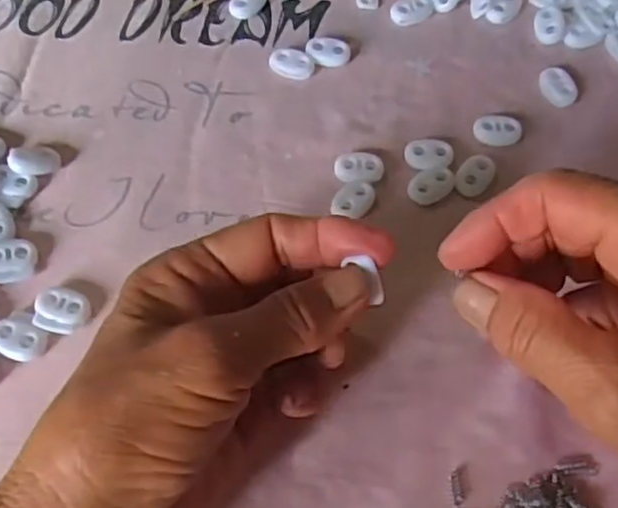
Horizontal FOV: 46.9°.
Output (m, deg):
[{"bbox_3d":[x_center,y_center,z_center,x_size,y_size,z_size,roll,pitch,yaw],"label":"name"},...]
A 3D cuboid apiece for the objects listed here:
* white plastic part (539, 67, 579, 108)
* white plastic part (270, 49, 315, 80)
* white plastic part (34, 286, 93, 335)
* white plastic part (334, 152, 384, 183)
[{"bbox_3d":[0.123,-0.082,0.351,0.015,0.007,0.022,-4,63,-3],"label":"white plastic part"},{"bbox_3d":[-0.008,-0.095,0.355,0.022,0.006,0.014,9,63,4],"label":"white plastic part"},{"bbox_3d":[-0.101,0.023,0.290,0.021,0.005,0.018,9,63,4],"label":"white plastic part"},{"bbox_3d":[0.023,-0.039,0.327,0.022,0.006,0.016,-2,63,-2],"label":"white plastic part"}]

